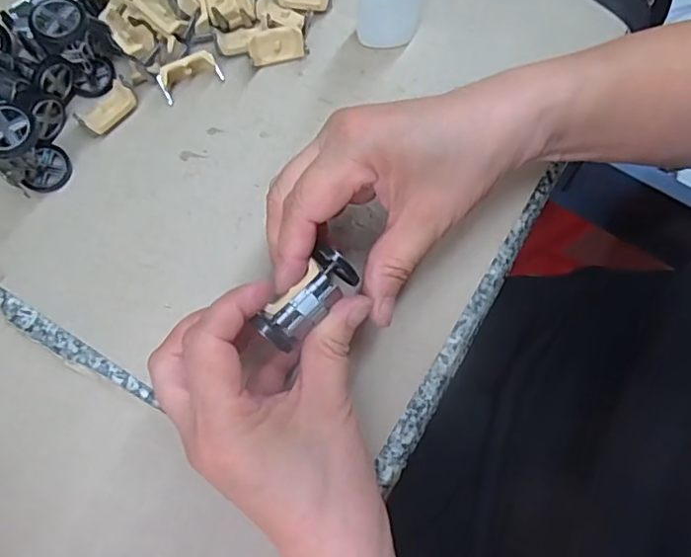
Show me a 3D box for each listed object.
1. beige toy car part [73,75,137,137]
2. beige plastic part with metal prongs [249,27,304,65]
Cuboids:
[{"bbox_3d":[-0.134,-0.096,0.310,0.019,0.009,0.034,42,78,9],"label":"beige toy car part"},{"bbox_3d":[-0.040,-0.136,0.321,0.031,0.005,0.017,-12,119,-1],"label":"beige plastic part with metal prongs"}]

